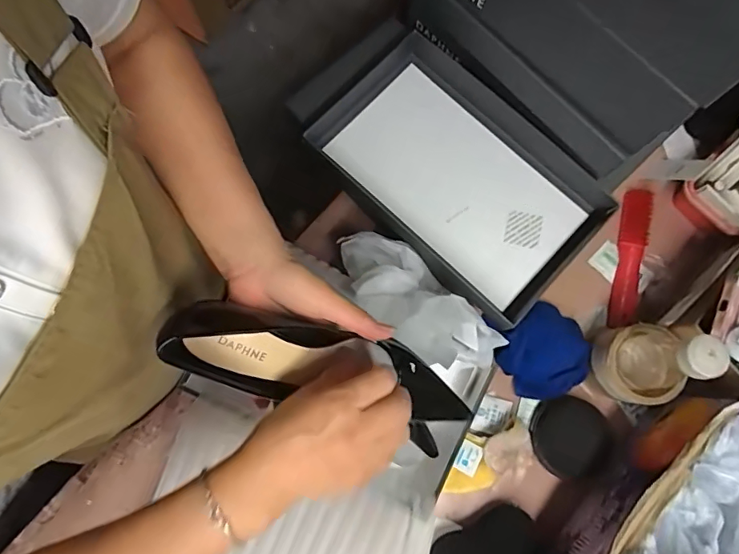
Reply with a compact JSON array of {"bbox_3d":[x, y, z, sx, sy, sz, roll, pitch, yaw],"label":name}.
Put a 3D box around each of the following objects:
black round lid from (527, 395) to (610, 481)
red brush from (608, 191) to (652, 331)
[{"bbox_3d":[0.237,0.191,0.589,0.086,0.015,0.088,20,84,26],"label":"black round lid"},{"bbox_3d":[0.347,-0.025,0.660,0.035,0.021,0.190,13,78,1],"label":"red brush"}]

